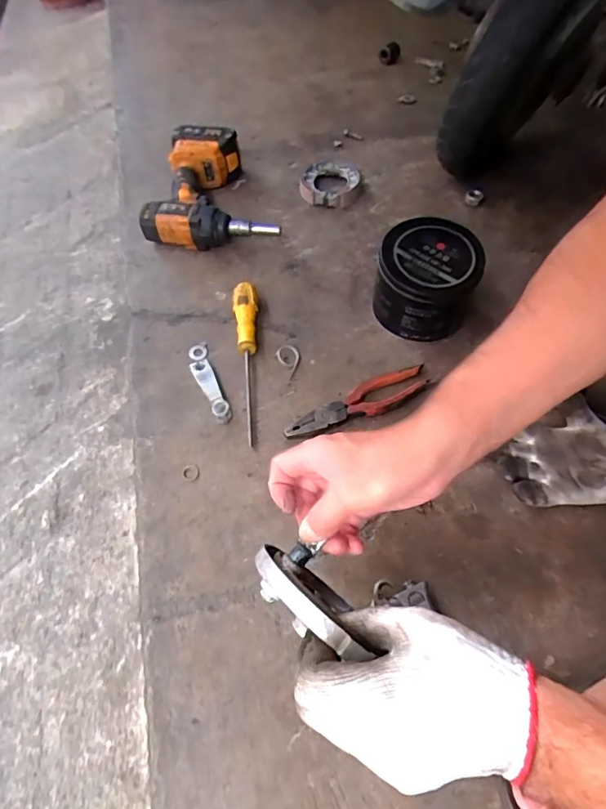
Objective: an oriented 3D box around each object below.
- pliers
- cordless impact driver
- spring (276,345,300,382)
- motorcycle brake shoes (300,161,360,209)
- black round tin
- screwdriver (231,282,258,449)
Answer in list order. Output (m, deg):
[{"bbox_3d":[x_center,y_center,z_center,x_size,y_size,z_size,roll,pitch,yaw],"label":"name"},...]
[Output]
[{"bbox_3d":[0.065,-0.002,0.559,0.185,0.022,0.046,-23,59,-14],"label":"pliers"},{"bbox_3d":[-0.147,-0.349,0.764,0.200,0.068,0.254,-3,56,-1],"label":"cordless impact driver"},{"bbox_3d":[-0.019,-0.055,0.593,0.028,0.016,0.055,-2,56,0],"label":"spring"},{"bbox_3d":[0.046,-0.379,0.808,0.099,0.023,0.117,-1,56,1],"label":"motorcycle brake shoes"},{"bbox_3d":[0.158,-0.157,0.614,0.118,0.103,0.119,0,56,1],"label":"black round tin"},{"bbox_3d":[-0.068,-0.061,0.592,0.032,0.028,0.237,-6,56,-3],"label":"screwdriver"}]

